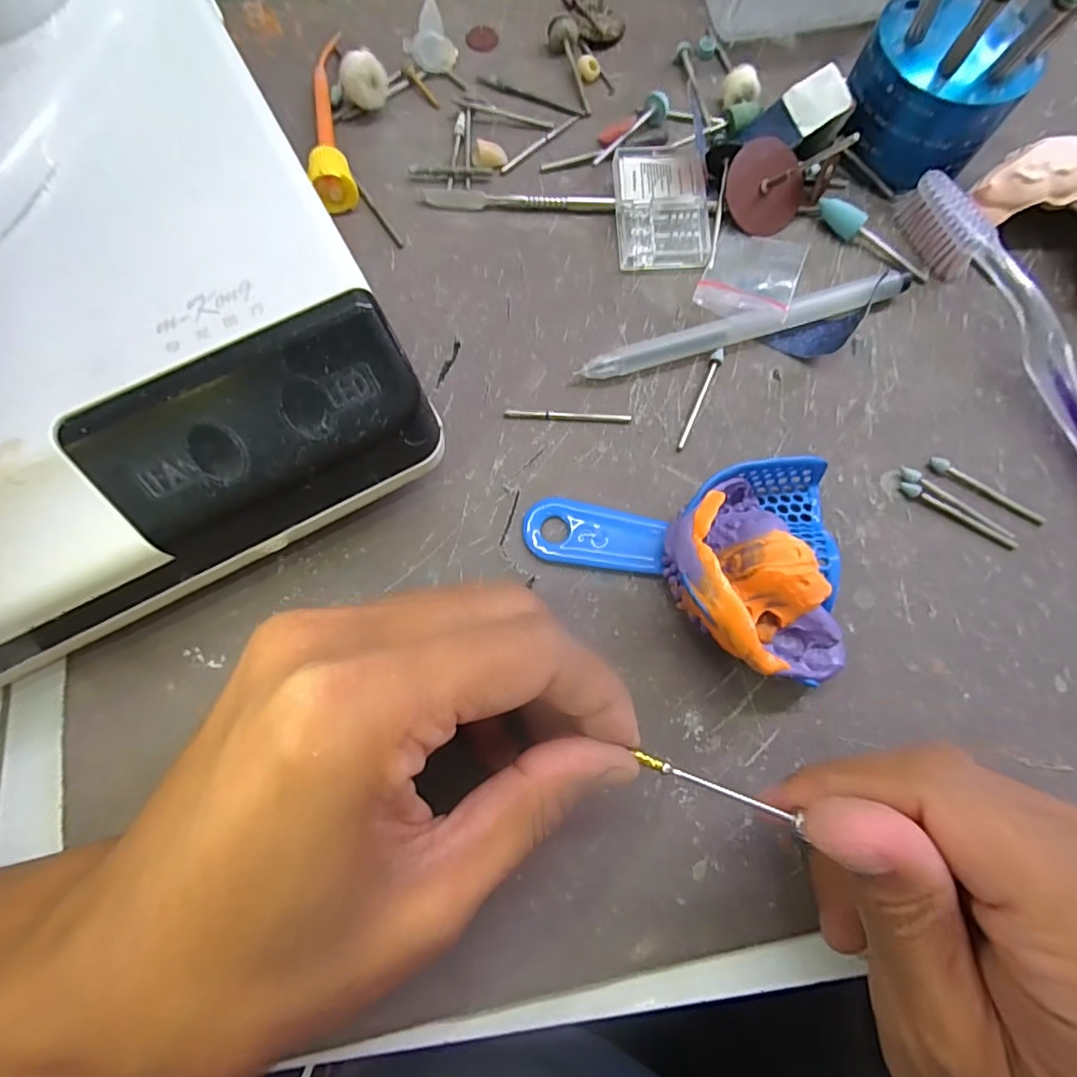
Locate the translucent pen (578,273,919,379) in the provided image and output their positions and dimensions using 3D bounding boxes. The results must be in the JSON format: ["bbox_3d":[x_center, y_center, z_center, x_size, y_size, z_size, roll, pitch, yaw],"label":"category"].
[{"bbox_3d":[0.075,-0.076,0.197,0.122,0.009,0.009,-17,77,-5],"label":"translucent pen"}]

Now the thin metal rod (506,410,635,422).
[{"bbox_3d":[0.010,-0.043,0.190,0.043,0.004,0.004,3,76,0],"label":"thin metal rod"}]

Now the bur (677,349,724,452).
[{"bbox_3d":[0.057,-0.049,0.192,0.004,0.004,0.041,24,77,5],"label":"bur"}]

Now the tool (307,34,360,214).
[{"bbox_3d":[-0.083,-0.168,0.214,0.014,0.014,0.088,-10,76,-3],"label":"tool"}]

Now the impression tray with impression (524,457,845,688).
[{"bbox_3d":[0.045,0.005,0.167,0.094,0.025,0.067,4,76,0],"label":"impression tray with impression"}]

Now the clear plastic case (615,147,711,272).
[{"bbox_3d":[0.047,-0.129,0.209,0.035,0.011,0.051,0,76,-1],"label":"clear plastic case"}]

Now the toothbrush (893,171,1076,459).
[{"bbox_3d":[0.182,-0.051,0.189,0.011,0.018,0.184,-23,77,-6],"label":"toothbrush"}]

